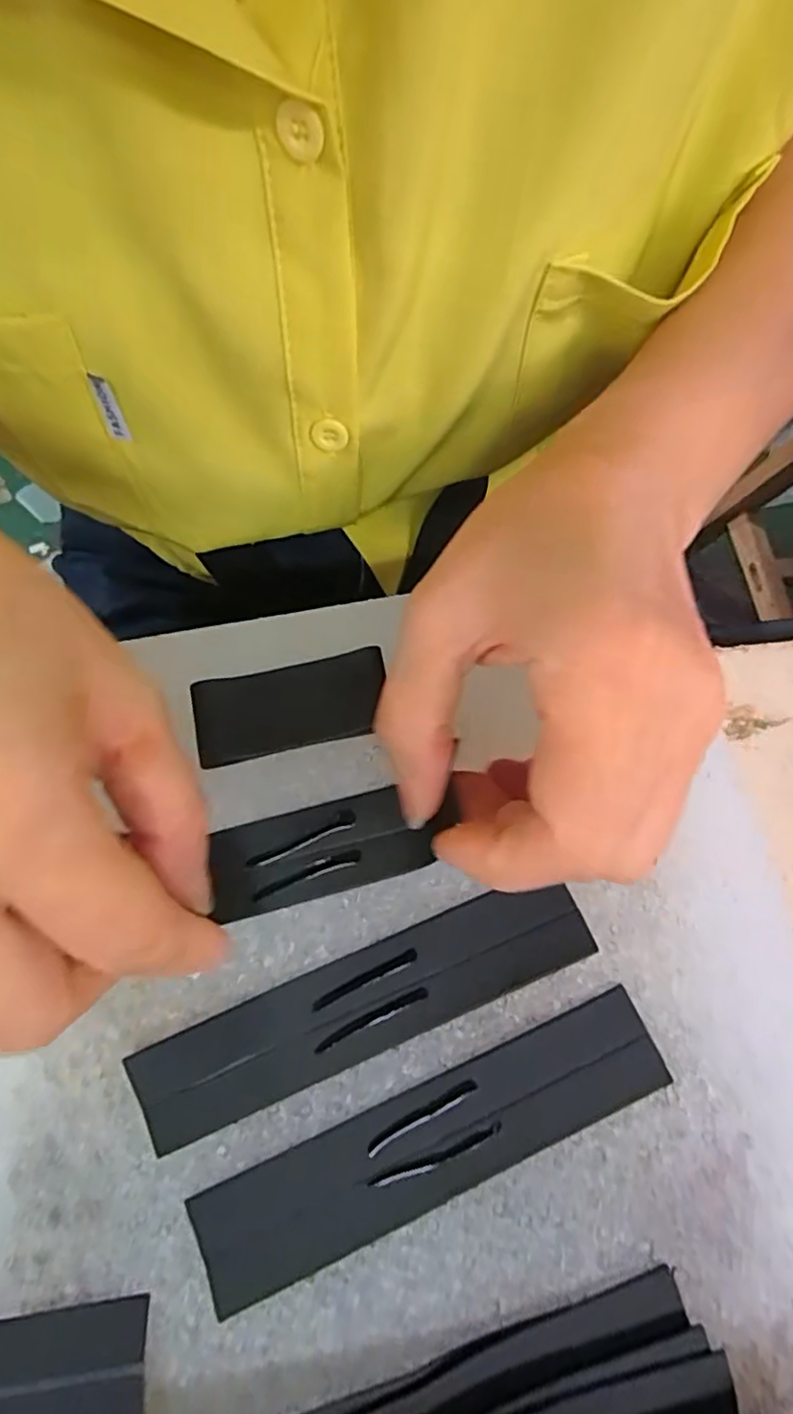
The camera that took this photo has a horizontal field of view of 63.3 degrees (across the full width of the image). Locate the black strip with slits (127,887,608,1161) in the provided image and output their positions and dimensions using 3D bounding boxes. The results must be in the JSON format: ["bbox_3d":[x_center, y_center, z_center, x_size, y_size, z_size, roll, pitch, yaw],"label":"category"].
[{"bbox_3d":[-0.008,0.081,0.175,0.124,0.004,0.026,-22,73,-8],"label":"black strip with slits"}]

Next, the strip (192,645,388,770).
[{"bbox_3d":[-0.032,0.000,0.198,0.058,0.004,0.026,-12,77,-5],"label":"strip"}]

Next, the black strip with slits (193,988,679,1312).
[{"bbox_3d":[0.010,0.112,0.166,0.123,0.004,0.027,-22,73,-8],"label":"black strip with slits"}]

